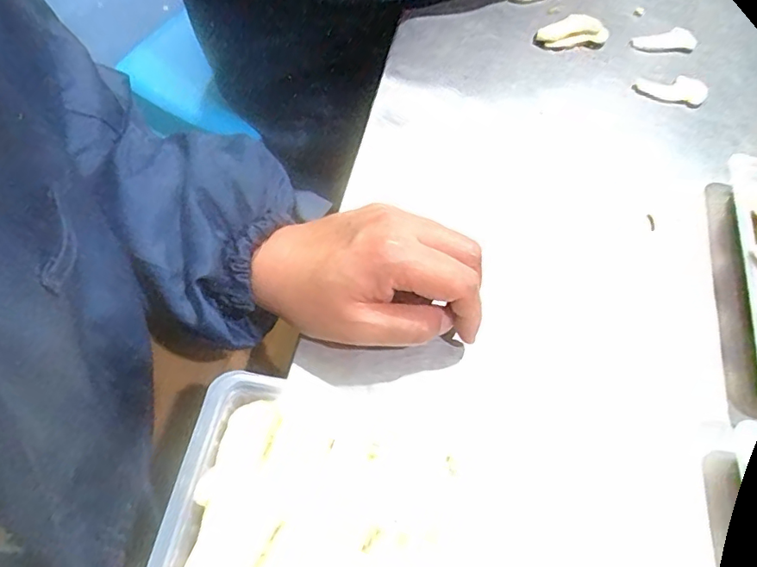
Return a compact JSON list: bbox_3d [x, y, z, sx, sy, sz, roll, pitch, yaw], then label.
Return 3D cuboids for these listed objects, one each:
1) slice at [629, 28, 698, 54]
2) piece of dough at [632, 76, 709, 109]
[{"bbox_3d":[0.282,-0.238,0.524,0.068,0.013,0.025,-9,62,-13],"label":"slice"},{"bbox_3d":[0.267,-0.177,0.488,0.066,0.010,0.036,11,60,-2],"label":"piece of dough"}]

